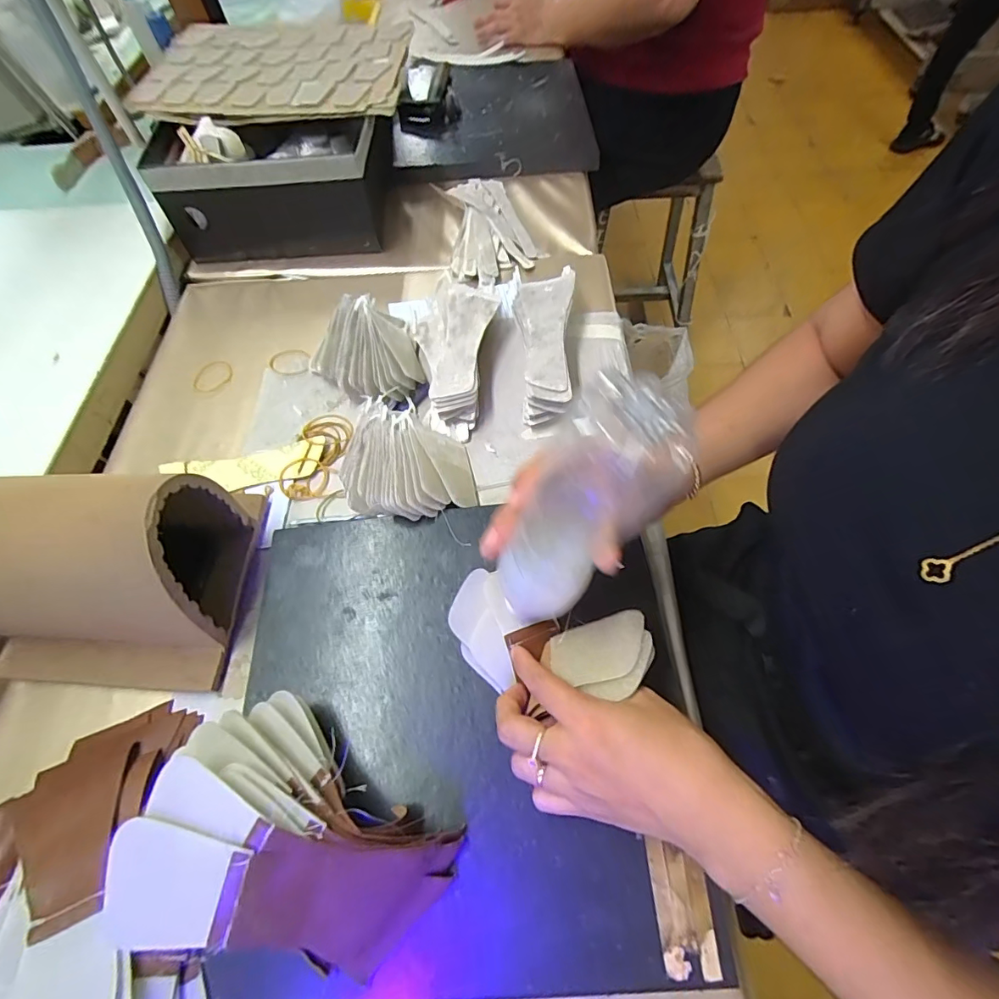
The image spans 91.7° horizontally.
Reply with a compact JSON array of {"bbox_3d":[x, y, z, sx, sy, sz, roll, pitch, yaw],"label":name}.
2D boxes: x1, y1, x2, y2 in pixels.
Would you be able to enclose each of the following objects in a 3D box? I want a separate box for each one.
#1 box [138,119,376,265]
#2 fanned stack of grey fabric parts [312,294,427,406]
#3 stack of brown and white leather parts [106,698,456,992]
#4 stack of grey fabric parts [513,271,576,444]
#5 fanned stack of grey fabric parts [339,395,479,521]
[{"bbox_3d":[-0.278,-0.377,0.605,0.266,0.122,0.120,-9,61,-2],"label":"box"},{"bbox_3d":[-0.140,-0.151,0.499,0.102,0.055,0.132,-21,62,-9],"label":"fanned stack of grey fabric parts"},{"bbox_3d":[-0.109,0.191,0.267,0.147,0.086,0.106,23,65,15],"label":"stack of brown and white leather parts"},{"bbox_3d":[0.042,-0.158,0.493,0.063,0.045,0.190,3,61,4],"label":"stack of grey fabric parts"},{"bbox_3d":[-0.081,-0.030,0.432,0.123,0.044,0.102,14,63,10],"label":"fanned stack of grey fabric parts"}]

